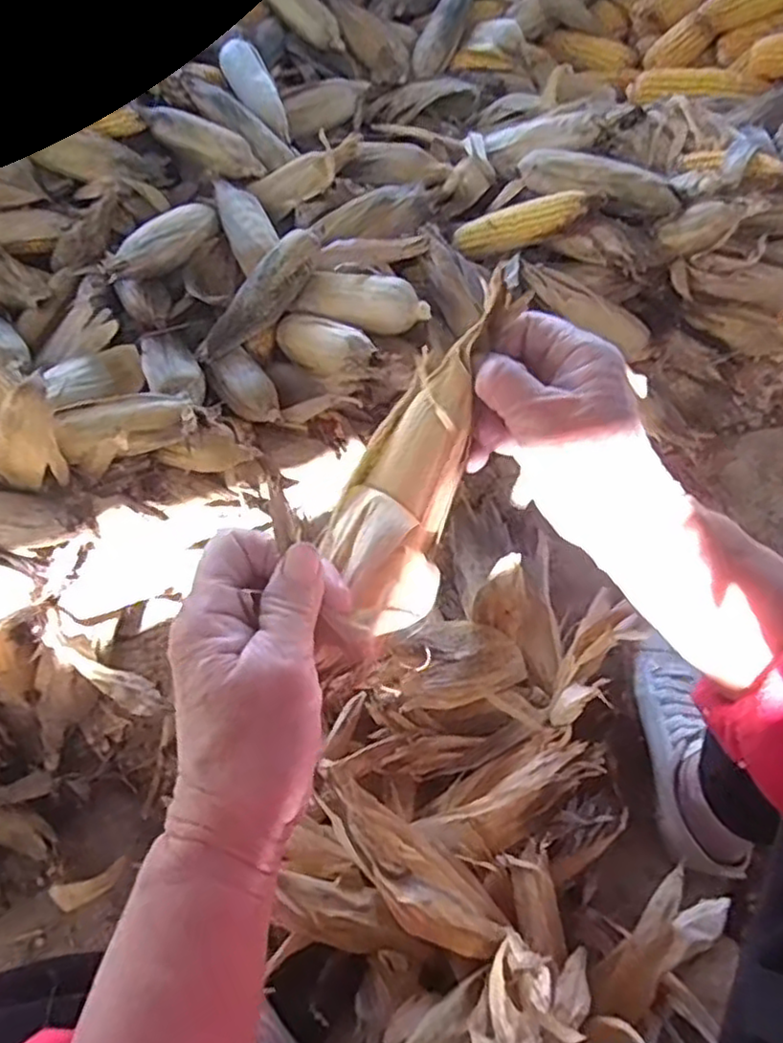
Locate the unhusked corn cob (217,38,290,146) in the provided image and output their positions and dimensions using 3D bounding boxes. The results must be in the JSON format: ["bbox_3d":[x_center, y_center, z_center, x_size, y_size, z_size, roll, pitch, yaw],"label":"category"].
[{"bbox_3d":[-0.200,-0.632,1.013,0.058,0.055,0.200,-24,66,-8],"label":"unhusked corn cob"}]

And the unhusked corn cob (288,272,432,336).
[{"bbox_3d":[-0.039,-0.257,0.804,0.176,0.048,0.062,19,67,28],"label":"unhusked corn cob"}]

